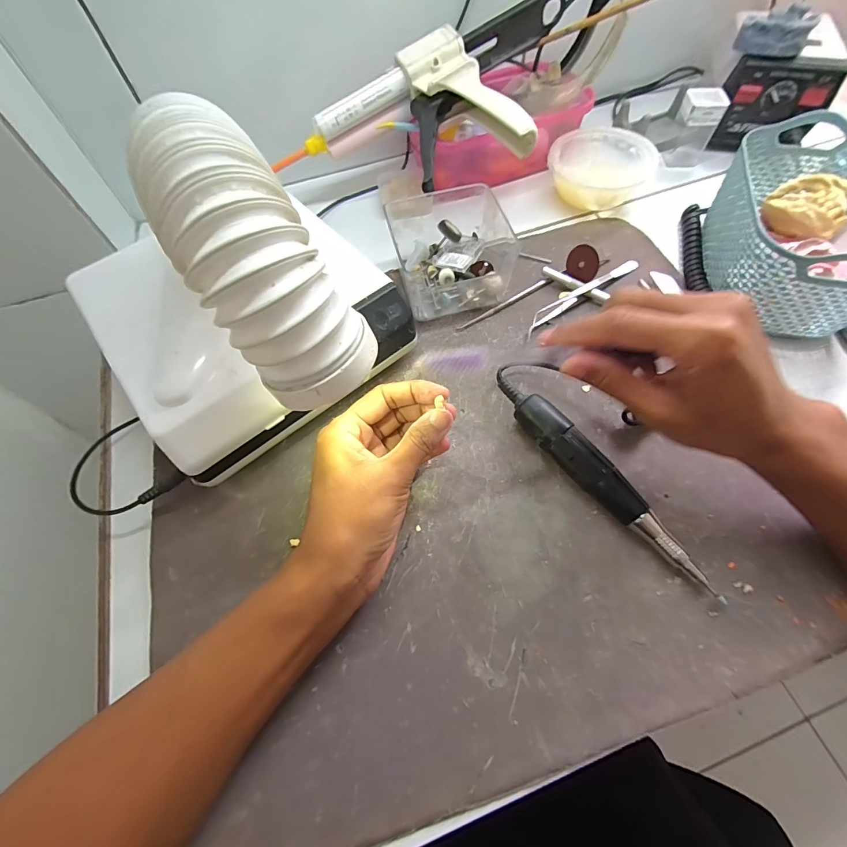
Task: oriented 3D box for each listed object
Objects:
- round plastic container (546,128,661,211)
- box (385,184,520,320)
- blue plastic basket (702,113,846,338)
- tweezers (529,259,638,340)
[{"bbox_3d":[0.182,-0.268,0.422,0.101,0.040,0.101,-1,64,3],"label":"round plastic container"},{"bbox_3d":[0.026,-0.162,0.364,0.102,0.053,0.113,-13,64,-3],"label":"box"},{"bbox_3d":[0.312,-0.160,0.334,0.118,0.081,0.170,15,65,10],"label":"blue plastic basket"},{"bbox_3d":[0.147,-0.121,0.361,0.128,0.011,0.015,-33,66,-13],"label":"tweezers"}]

